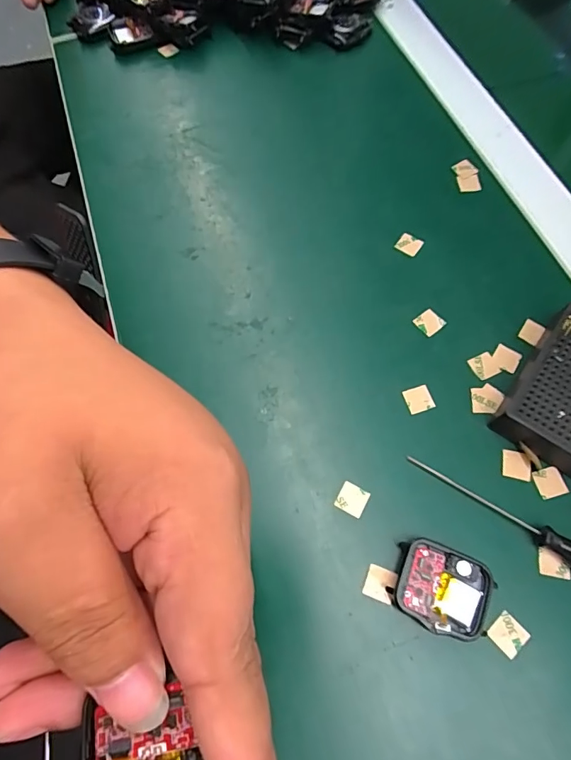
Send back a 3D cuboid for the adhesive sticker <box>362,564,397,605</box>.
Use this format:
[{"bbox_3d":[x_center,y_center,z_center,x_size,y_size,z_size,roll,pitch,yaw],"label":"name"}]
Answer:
[{"bbox_3d":[0.049,0.104,0.224,0.016,0.004,0.015,18,69,10],"label":"adhesive sticker"}]

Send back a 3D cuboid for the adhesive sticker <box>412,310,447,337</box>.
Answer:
[{"bbox_3d":[0.093,-0.037,0.284,0.016,0.004,0.016,-35,70,-11],"label":"adhesive sticker"}]

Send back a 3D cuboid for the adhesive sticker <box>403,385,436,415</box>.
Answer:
[{"bbox_3d":[0.080,0.012,0.265,0.016,0.004,0.016,-17,71,-7],"label":"adhesive sticker"}]

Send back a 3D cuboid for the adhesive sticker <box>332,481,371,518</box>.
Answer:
[{"bbox_3d":[0.037,0.066,0.243,0.016,0.004,0.015,28,71,12],"label":"adhesive sticker"}]

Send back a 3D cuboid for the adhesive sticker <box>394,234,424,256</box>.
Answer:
[{"bbox_3d":[0.087,-0.096,0.310,0.016,0.004,0.014,28,71,14],"label":"adhesive sticker"}]

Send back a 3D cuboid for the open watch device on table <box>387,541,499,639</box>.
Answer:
[{"bbox_3d":[0.079,0.104,0.219,0.047,0.012,0.039,21,70,11],"label":"open watch device on table"}]

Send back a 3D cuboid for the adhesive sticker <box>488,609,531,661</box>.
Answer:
[{"bbox_3d":[0.110,0.125,0.215,0.016,0.004,0.016,-39,71,-13],"label":"adhesive sticker"}]

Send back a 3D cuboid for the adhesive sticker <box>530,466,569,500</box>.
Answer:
[{"bbox_3d":[0.146,0.057,0.243,0.016,0.004,0.016,-15,70,-3],"label":"adhesive sticker"}]

